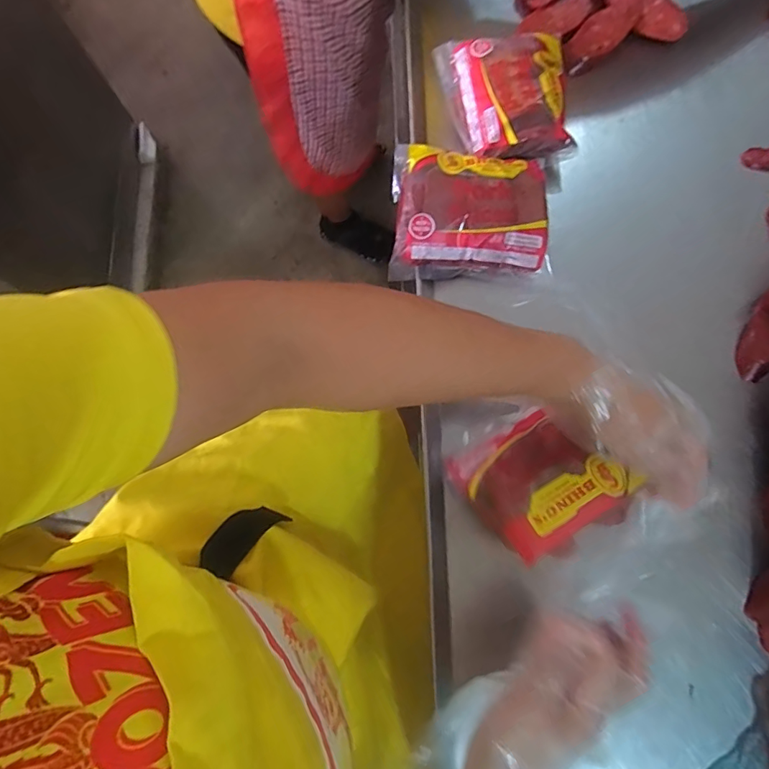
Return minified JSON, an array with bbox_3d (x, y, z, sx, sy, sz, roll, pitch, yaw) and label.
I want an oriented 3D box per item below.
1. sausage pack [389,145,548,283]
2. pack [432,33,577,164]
[{"bbox_3d":[0.076,-0.145,0.430,0.138,0.042,0.101,2,78,1],"label":"sausage pack"},{"bbox_3d":[0.118,-0.277,0.461,0.118,0.037,0.141,-5,78,-1],"label":"pack"}]

